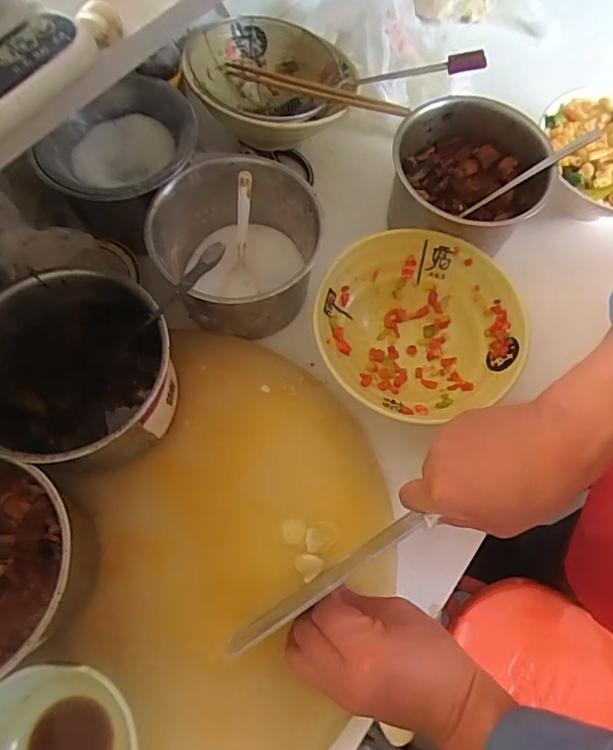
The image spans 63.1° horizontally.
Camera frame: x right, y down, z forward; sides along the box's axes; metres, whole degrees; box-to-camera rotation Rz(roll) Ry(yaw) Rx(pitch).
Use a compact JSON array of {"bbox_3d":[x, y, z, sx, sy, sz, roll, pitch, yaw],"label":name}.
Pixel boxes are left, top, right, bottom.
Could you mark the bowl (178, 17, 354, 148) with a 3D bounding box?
[{"bbox_3d":[-0.045,-0.326,0.576,0.179,0.076,0.177,1,68,-2],"label":"bowl"}]

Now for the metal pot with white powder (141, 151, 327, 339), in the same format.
[{"bbox_3d":[-0.067,-0.123,0.486,0.147,0.089,0.146,1,68,-2],"label":"metal pot with white powder"}]

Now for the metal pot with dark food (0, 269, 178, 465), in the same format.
[{"bbox_3d":[-0.180,0.003,0.421,0.139,0.098,0.150,1,68,-2],"label":"metal pot with dark food"}]

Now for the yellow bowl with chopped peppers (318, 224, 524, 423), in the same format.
[{"bbox_3d":[0.103,-0.044,0.482,0.188,0.058,0.181,1,68,-2],"label":"yellow bowl with chopped peppers"}]

